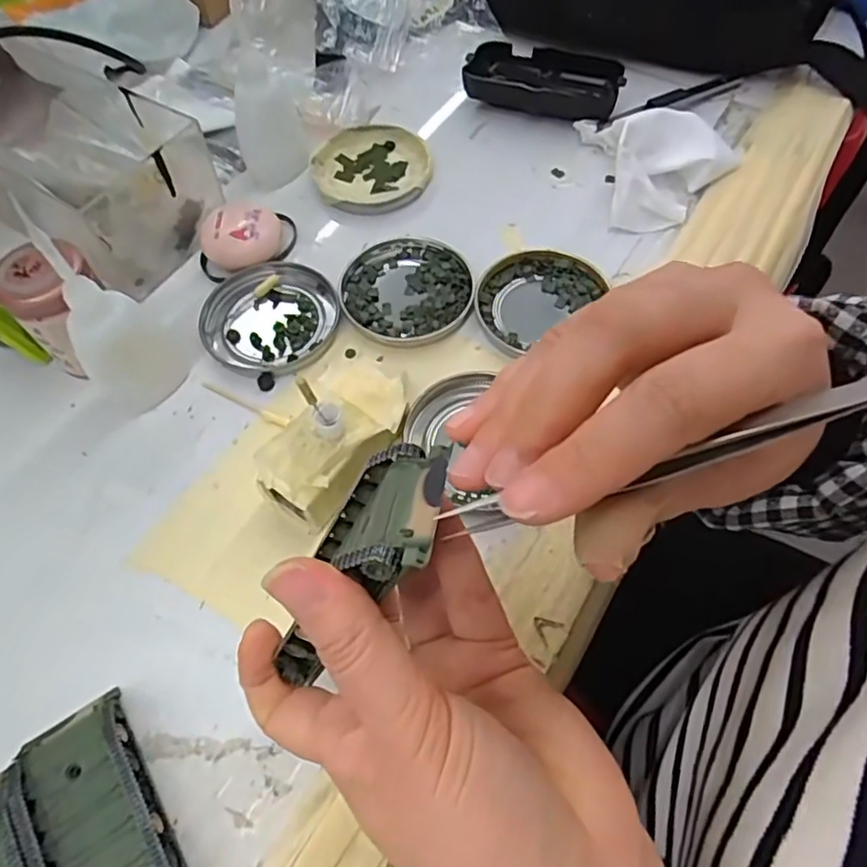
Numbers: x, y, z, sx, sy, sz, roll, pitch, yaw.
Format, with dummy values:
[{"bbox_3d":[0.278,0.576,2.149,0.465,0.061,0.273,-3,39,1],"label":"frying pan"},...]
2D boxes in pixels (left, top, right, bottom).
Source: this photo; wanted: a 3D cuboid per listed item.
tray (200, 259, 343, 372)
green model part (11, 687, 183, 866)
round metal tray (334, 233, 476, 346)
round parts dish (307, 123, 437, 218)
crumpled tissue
[{"bbox_3d":[-0.097,-0.070,0.368,0.078,0.009,0.074,-1,61,2],"label":"tray"},{"bbox_3d":[-0.128,0.153,0.239,0.043,0.017,0.095,-30,64,-14],"label":"green model part"},{"bbox_3d":[-0.017,-0.088,0.374,0.078,0.009,0.078,-1,61,2],"label":"round metal tray"},{"bbox_3d":[-0.042,-0.184,0.429,0.078,0.019,0.070,-6,61,-1],"label":"round parts dish"},{"bbox_3d":[0.153,-0.183,0.404,0.092,0.035,0.100,-5,61,0],"label":"crumpled tissue"}]

